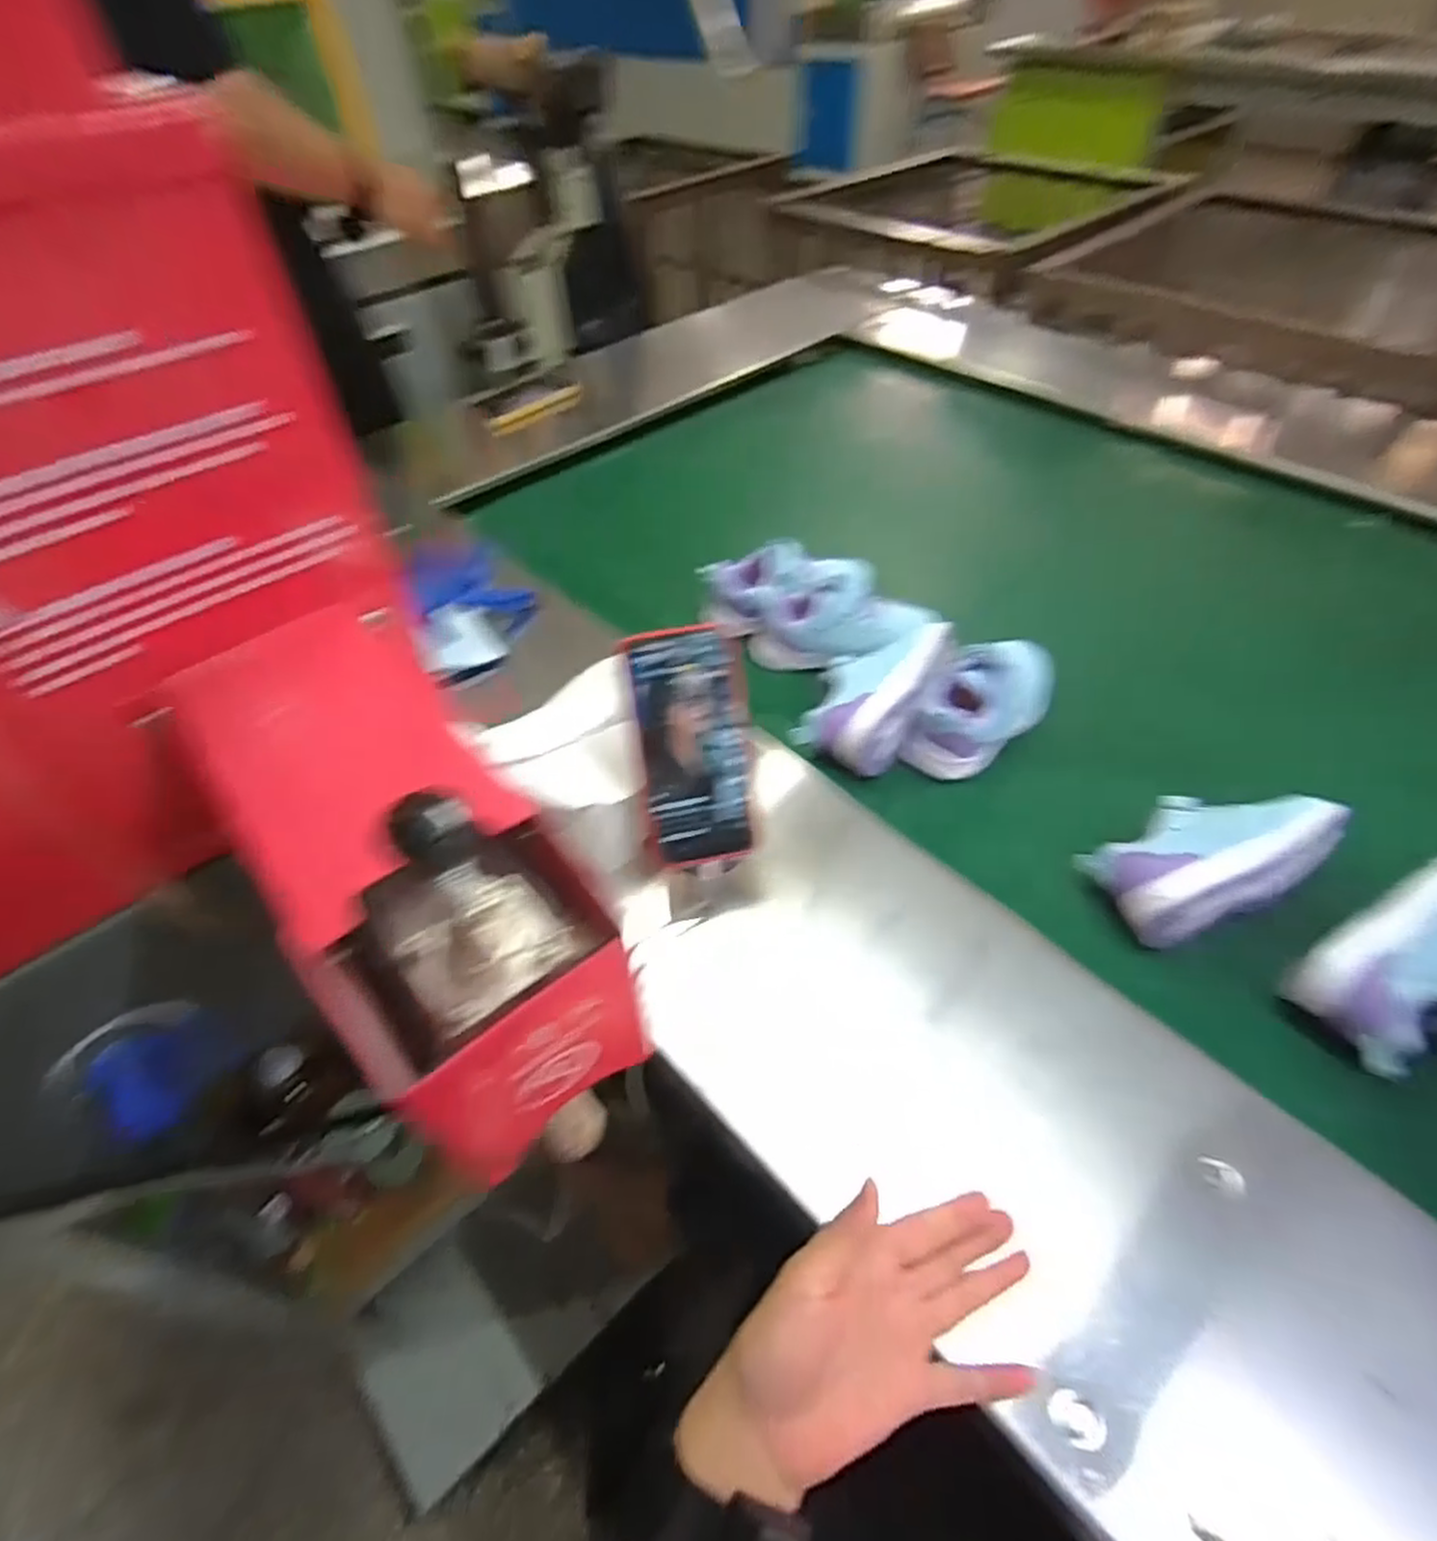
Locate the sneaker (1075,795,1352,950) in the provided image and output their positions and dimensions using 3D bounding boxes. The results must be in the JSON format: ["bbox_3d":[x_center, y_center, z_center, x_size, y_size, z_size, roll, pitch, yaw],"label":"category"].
[{"bbox_3d":[0.350,0.056,0.539,0.146,0.053,0.087,-23,51,-16],"label":"sneaker"}]

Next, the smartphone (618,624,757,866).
[{"bbox_3d":[-0.016,-0.015,0.527,0.074,0.162,0.017,-9,10,-4],"label":"smartphone"}]

